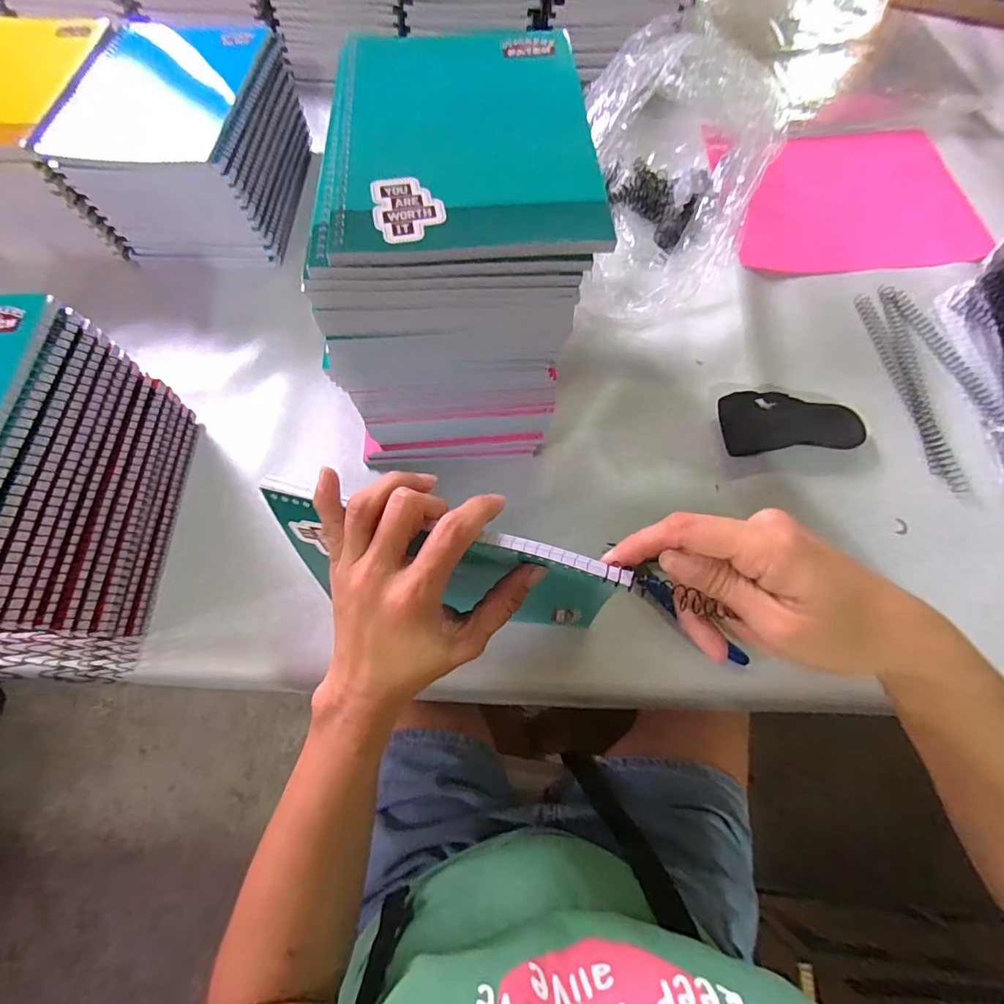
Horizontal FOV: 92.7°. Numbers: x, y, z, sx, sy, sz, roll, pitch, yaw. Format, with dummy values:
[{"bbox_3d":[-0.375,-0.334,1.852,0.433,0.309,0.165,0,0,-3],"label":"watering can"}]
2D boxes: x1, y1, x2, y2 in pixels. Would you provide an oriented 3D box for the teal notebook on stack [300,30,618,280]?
[{"bbox_3d":[-0.025,-0.215,0.279,0.152,0.013,0.200,-3,69,0],"label":"teal notebook on stack"}]

